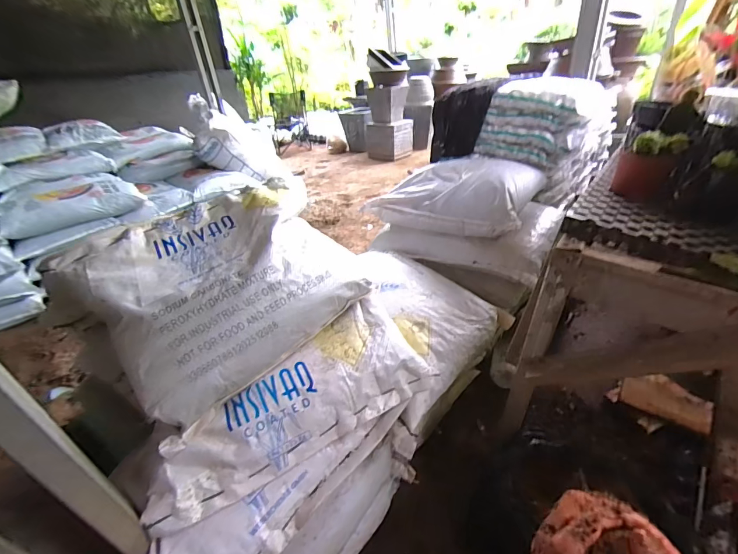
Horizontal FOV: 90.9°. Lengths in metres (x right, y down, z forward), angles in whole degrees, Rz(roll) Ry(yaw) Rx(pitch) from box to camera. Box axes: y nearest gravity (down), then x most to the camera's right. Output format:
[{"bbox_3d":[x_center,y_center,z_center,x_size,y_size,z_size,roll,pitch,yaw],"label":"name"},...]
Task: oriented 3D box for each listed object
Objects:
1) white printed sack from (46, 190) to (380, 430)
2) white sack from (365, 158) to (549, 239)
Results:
[{"bbox_3d":[-0.259,0.001,0.641,0.360,0.165,0.385,26,45,37],"label":"white printed sack"},{"bbox_3d":[0.257,-0.254,1.078,0.440,0.134,0.317,17,40,29],"label":"white sack"}]

